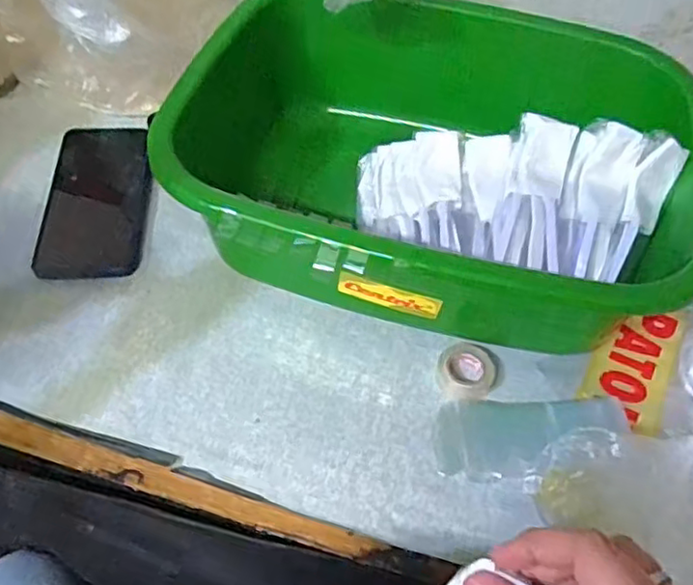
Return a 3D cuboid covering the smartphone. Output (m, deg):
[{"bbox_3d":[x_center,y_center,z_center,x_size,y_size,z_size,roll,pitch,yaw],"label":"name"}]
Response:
[{"bbox_3d":[-0.213,-0.087,0.562,0.083,0.016,0.184,0,51,-6],"label":"smartphone"}]

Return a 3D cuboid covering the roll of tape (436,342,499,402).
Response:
[{"bbox_3d":[0.089,0.057,0.467,0.042,0.012,0.040,3,50,-4],"label":"roll of tape"}]

